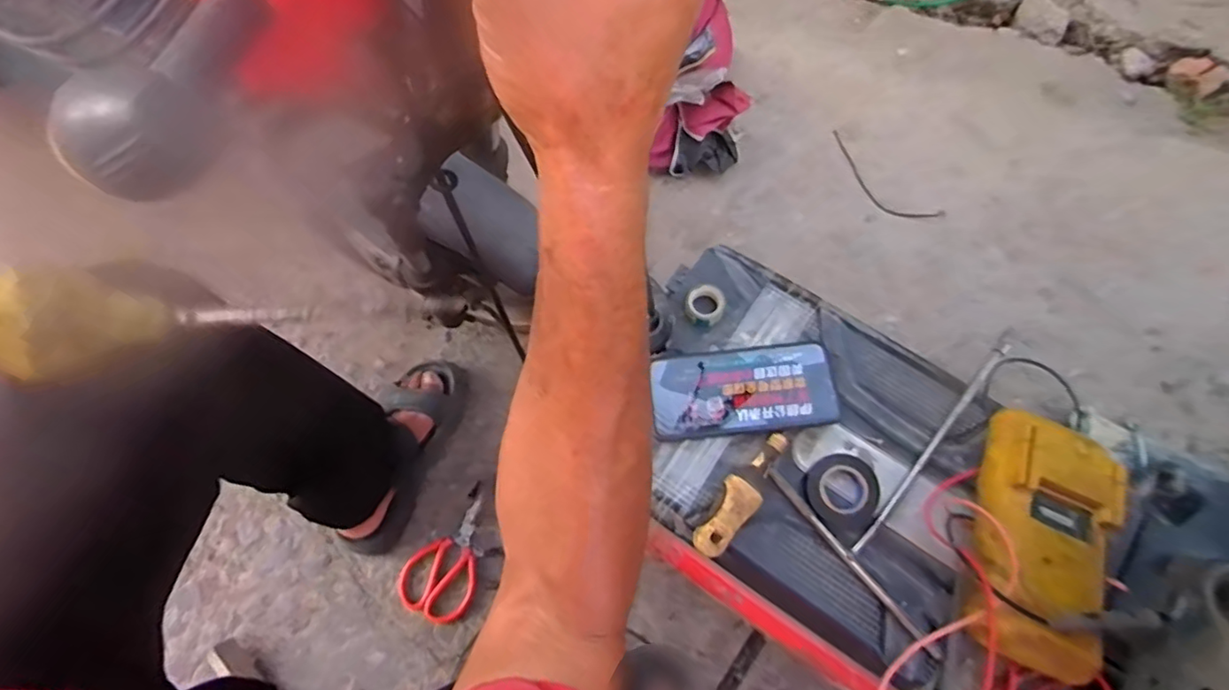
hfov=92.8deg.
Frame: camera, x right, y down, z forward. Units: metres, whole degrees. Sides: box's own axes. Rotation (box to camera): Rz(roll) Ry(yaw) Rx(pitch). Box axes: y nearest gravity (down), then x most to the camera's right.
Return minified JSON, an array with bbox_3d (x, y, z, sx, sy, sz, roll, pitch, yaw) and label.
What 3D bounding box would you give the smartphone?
[{"bbox_3d":[0.113,0.039,0.516,0.157,0.010,0.077,-6,62,3],"label":"smartphone"}]

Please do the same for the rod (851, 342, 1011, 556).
[{"bbox_3d":[0.275,0.084,0.501,0.009,0.010,0.238,39,75,16],"label":"rod"}]

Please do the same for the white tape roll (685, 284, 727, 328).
[{"bbox_3d":[0.084,-0.037,0.550,0.037,0.019,0.039,-1,68,2],"label":"white tape roll"}]

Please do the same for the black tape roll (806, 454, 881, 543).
[{"bbox_3d":[0.190,0.121,0.481,0.060,0.025,0.062,-1,68,2],"label":"black tape roll"}]

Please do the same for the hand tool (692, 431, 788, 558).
[{"bbox_3d":[0.106,0.122,0.482,0.029,0.026,0.115,34,73,14],"label":"hand tool"}]

